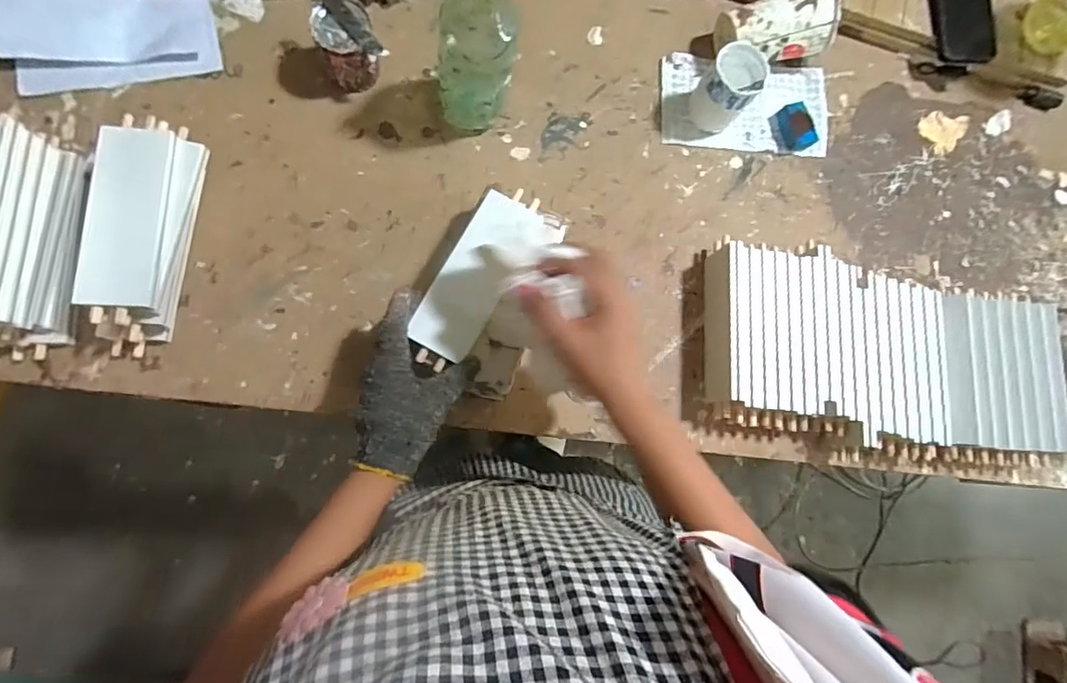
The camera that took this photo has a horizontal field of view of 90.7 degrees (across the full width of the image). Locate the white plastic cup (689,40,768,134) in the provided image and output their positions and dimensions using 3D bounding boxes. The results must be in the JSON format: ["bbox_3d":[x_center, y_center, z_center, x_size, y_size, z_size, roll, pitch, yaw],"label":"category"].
[{"bbox_3d":[0.234,-0.307,0.642,0.067,0.079,0.071,0,92,-9],"label":"white plastic cup"}]

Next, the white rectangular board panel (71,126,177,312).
[{"bbox_3d":[-0.377,-0.117,0.489,0.063,0.009,0.170,4,83,-18],"label":"white rectangular board panel"}]

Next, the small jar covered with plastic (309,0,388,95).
[{"bbox_3d":[-0.206,-0.329,0.585,0.058,0.074,0.079,-30,96,-7],"label":"small jar covered with plastic"}]

